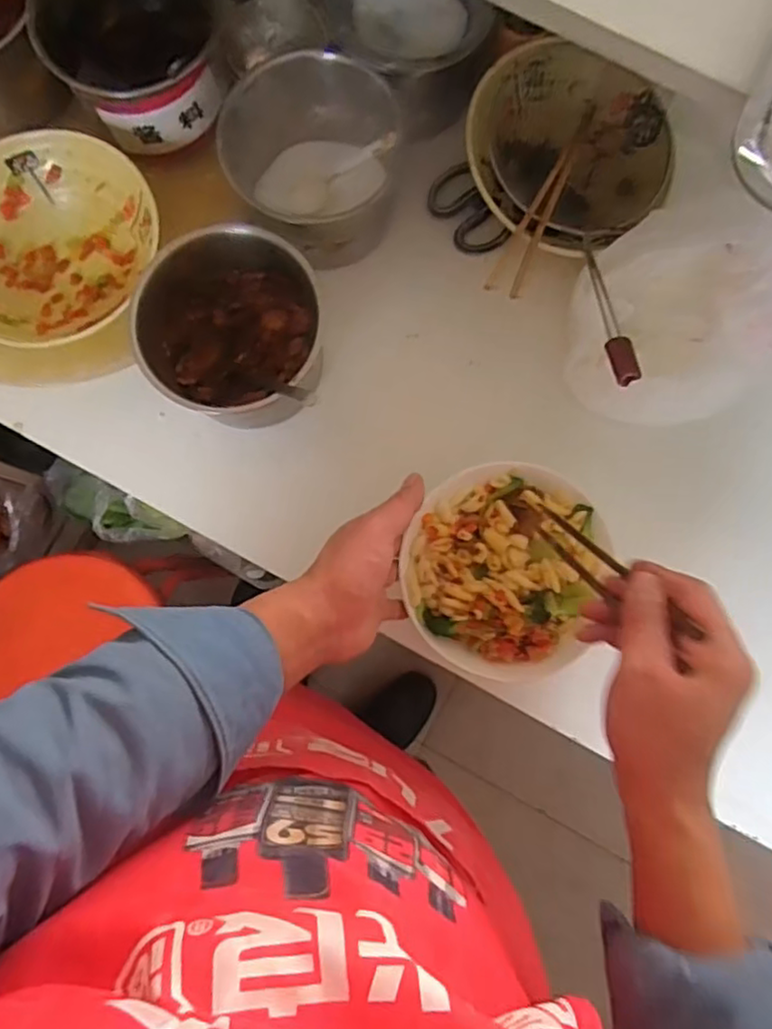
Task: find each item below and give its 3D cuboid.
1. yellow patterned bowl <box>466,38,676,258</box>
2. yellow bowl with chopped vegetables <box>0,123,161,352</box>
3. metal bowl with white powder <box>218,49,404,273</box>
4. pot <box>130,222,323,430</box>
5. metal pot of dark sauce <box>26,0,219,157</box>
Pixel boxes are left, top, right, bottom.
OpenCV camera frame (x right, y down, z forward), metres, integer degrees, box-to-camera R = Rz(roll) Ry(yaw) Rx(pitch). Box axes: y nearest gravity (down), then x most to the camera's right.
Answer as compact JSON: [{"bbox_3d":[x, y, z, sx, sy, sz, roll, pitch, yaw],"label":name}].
[{"bbox_3d":[0.163,-0.319,0.604,0.179,0.094,0.170,0,83,-1],"label":"yellow patterned bowl"},{"bbox_3d":[-0.292,-0.240,0.584,0.181,0.062,0.185,0,83,-1],"label":"yellow bowl with chopped vegetables"},{"bbox_3d":[-0.065,-0.316,0.587,0.142,0.099,0.134,0,83,-1],"label":"metal bowl with white powder"},{"bbox_3d":[-0.128,-0.161,0.583,0.155,0.098,0.145,0,83,-1],"label":"pot"},{"bbox_3d":[-0.217,-0.406,0.577,0.150,0.099,0.133,-21,84,-3],"label":"metal pot of dark sauce"}]

